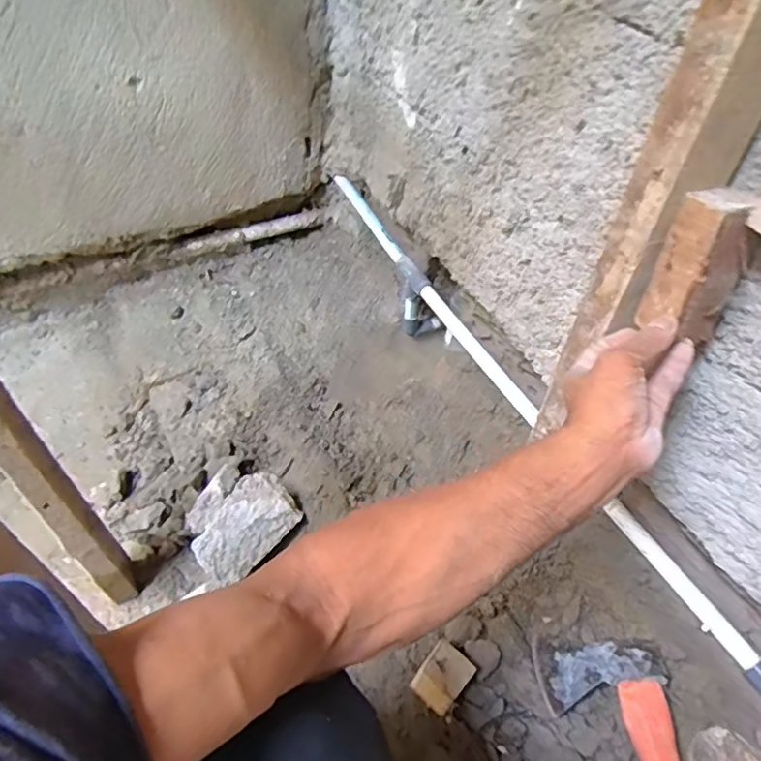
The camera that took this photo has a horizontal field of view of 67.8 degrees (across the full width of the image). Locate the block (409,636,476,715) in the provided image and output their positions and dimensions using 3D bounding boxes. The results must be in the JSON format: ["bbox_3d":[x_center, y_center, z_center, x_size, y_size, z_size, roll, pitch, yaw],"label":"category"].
[{"bbox_3d":[0.070,0.347,0.657,0.054,0.041,0.070,34,55,24],"label":"block"}]

